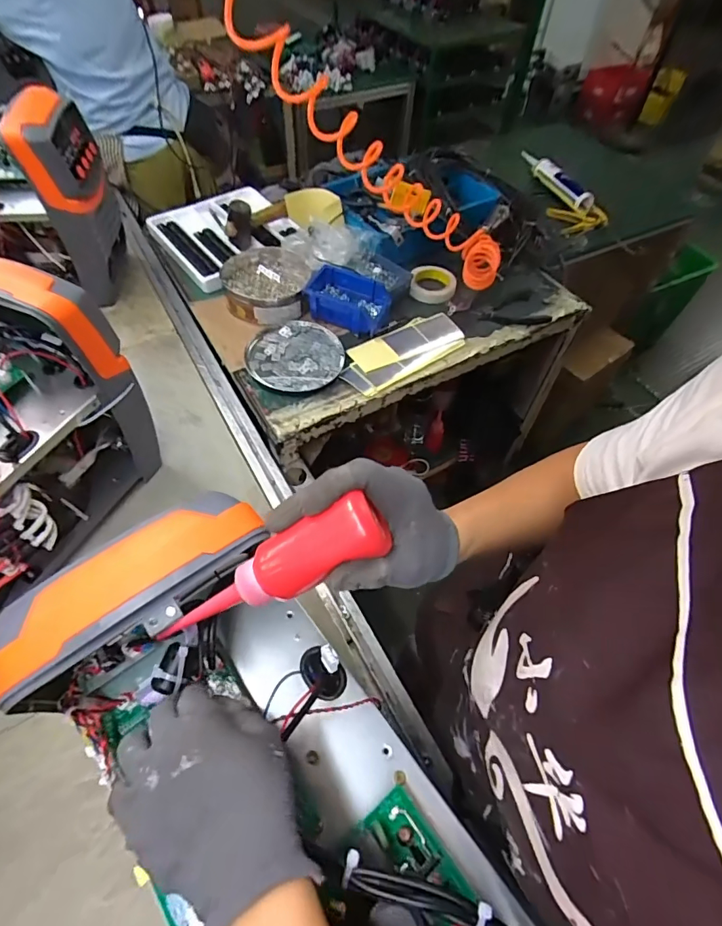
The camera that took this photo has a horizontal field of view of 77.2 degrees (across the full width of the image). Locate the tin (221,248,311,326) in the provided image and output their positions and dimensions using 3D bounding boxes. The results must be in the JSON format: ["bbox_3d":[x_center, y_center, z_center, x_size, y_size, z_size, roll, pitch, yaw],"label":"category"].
[{"bbox_3d":[-0.202,-0.383,0.974,0.179,0.064,0.207,-10,57,-8],"label":"tin"}]

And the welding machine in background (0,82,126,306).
[{"bbox_3d":[-0.721,-0.491,0.878,0.450,0.306,0.196,-2,56,-3],"label":"welding machine in background"}]

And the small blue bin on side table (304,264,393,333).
[{"bbox_3d":[-0.028,-0.338,0.935,0.163,0.079,0.105,16,57,9],"label":"small blue bin on side table"}]

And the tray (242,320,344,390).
[{"bbox_3d":[-0.128,-0.212,0.887,0.181,0.030,0.178,1,56,-1],"label":"tray"}]

